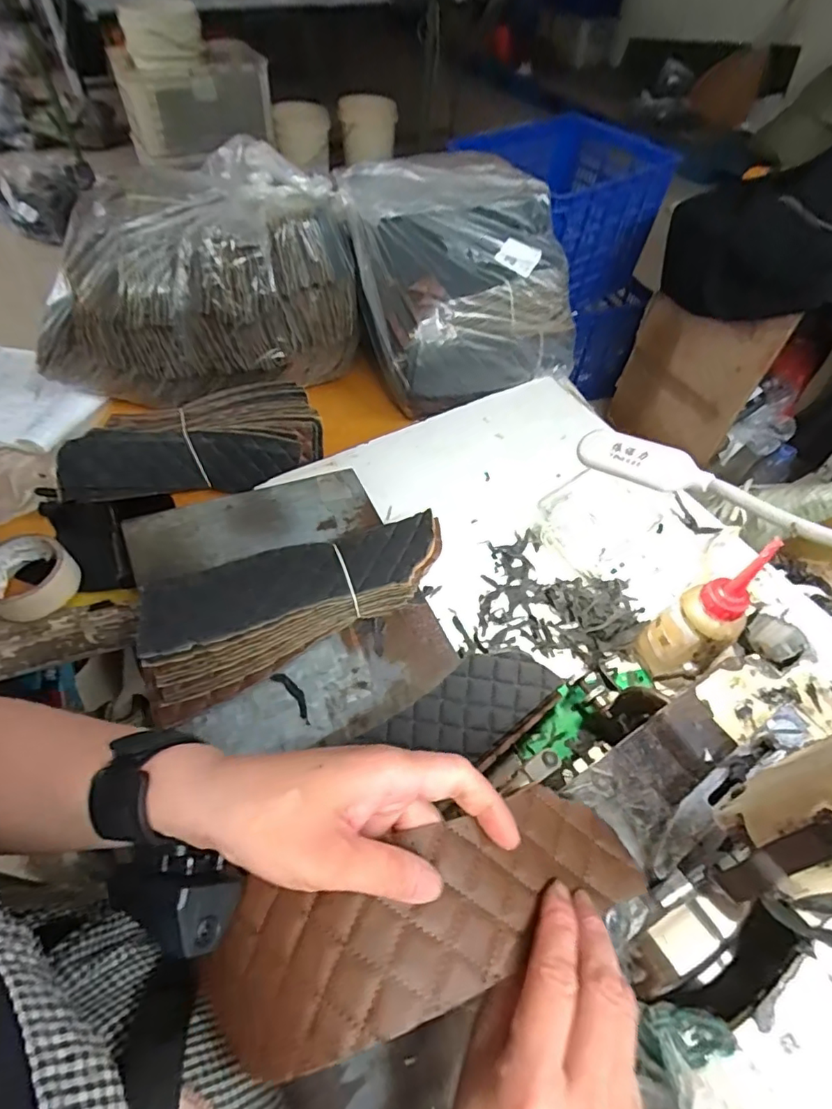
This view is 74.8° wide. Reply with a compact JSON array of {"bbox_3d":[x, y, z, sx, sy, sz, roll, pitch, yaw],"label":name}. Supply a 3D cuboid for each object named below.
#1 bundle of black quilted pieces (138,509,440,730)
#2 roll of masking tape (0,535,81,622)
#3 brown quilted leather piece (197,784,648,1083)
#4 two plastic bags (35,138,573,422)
[{"bbox_3d":[-0.111,0.035,0.507,0.283,0.062,0.106,-25,58,-20],"label":"bundle of black quilted pieces"},{"bbox_3d":[-0.411,0.026,0.579,0.080,0.040,0.086,1,53,-2],"label":"roll of masking tape"},{"bbox_3d":[0.008,0.175,0.267,0.214,0.061,0.067,-13,55,-16],"label":"brown quilted leather piece"},{"bbox_3d":[-0.121,-0.393,0.773,0.673,0.218,0.350,4,53,0],"label":"two plastic bags"}]

